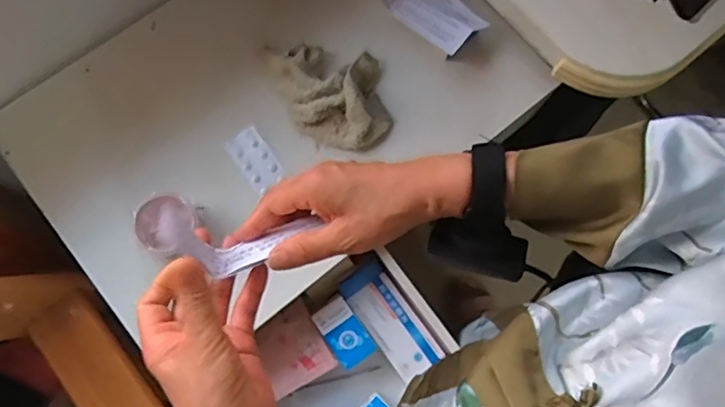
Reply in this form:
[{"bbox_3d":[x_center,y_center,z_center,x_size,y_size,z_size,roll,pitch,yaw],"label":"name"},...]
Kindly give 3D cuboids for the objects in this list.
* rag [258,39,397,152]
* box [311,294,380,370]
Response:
[{"bbox_3d":[-0.042,-0.137,0.694,0.138,0.042,0.150,-11,74,-5],"label":"rag"},{"bbox_3d":[-0.022,0.157,0.702,0.046,0.019,0.079,-37,78,-12],"label":"box"}]

